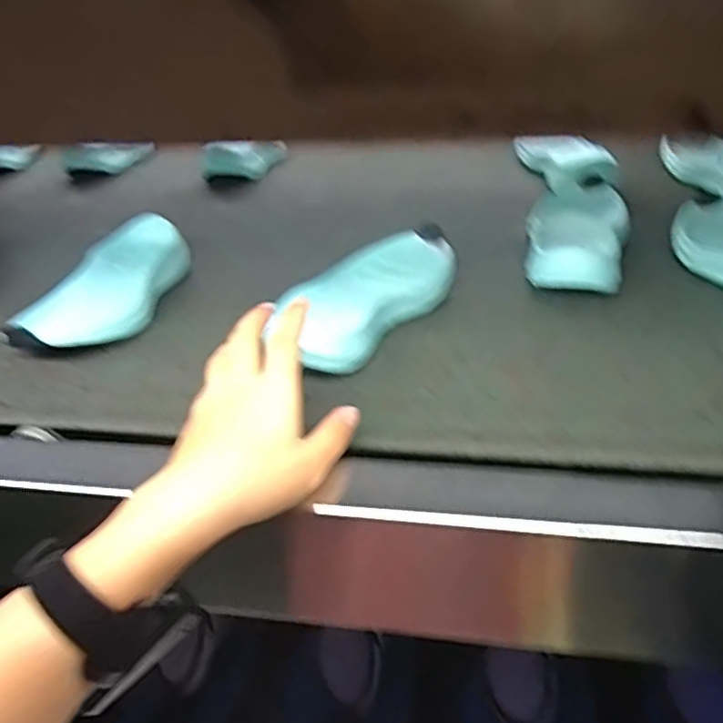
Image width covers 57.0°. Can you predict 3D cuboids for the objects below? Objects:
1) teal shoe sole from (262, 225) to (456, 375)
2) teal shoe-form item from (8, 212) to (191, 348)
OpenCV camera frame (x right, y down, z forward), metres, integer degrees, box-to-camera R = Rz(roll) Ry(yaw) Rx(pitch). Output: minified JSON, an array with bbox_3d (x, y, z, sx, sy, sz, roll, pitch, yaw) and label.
[{"bbox_3d":[0.009,-0.052,0.521,0.083,0.040,0.201,13,36,24],"label":"teal shoe sole"},{"bbox_3d":[-0.209,-0.064,0.567,0.084,0.042,0.186,-1,35,12],"label":"teal shoe-form item"}]

